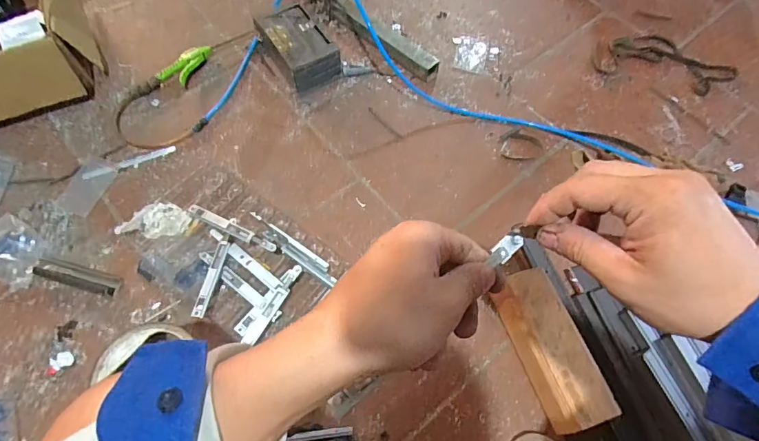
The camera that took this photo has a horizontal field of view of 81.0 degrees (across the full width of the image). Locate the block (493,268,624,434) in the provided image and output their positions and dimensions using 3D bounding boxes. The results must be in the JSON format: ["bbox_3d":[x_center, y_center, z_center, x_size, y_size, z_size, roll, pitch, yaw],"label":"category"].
[{"bbox_3d":[0.269,0.200,0.702,0.084,0.091,0.236,-18,65,-10],"label":"block"}]

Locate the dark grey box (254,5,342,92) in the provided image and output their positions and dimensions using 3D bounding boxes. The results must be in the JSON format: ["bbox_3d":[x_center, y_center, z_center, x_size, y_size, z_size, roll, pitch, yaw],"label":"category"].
[{"bbox_3d":[-0.180,-0.386,0.981,0.118,0.078,0.191,-32,69,-16],"label":"dark grey box"}]

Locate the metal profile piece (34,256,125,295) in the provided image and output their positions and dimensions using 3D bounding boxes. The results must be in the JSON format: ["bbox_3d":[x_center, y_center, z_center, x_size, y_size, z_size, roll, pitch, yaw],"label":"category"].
[{"bbox_3d":[-0.516,0.095,0.759,0.147,0.019,0.034,14,64,5],"label":"metal profile piece"}]

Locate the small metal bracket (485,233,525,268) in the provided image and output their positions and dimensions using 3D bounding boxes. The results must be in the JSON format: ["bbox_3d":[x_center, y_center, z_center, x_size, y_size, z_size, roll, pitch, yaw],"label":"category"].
[{"bbox_3d":[0.092,0.021,0.325,0.031,0.006,0.013,-40,71,-16],"label":"small metal bracket"}]

